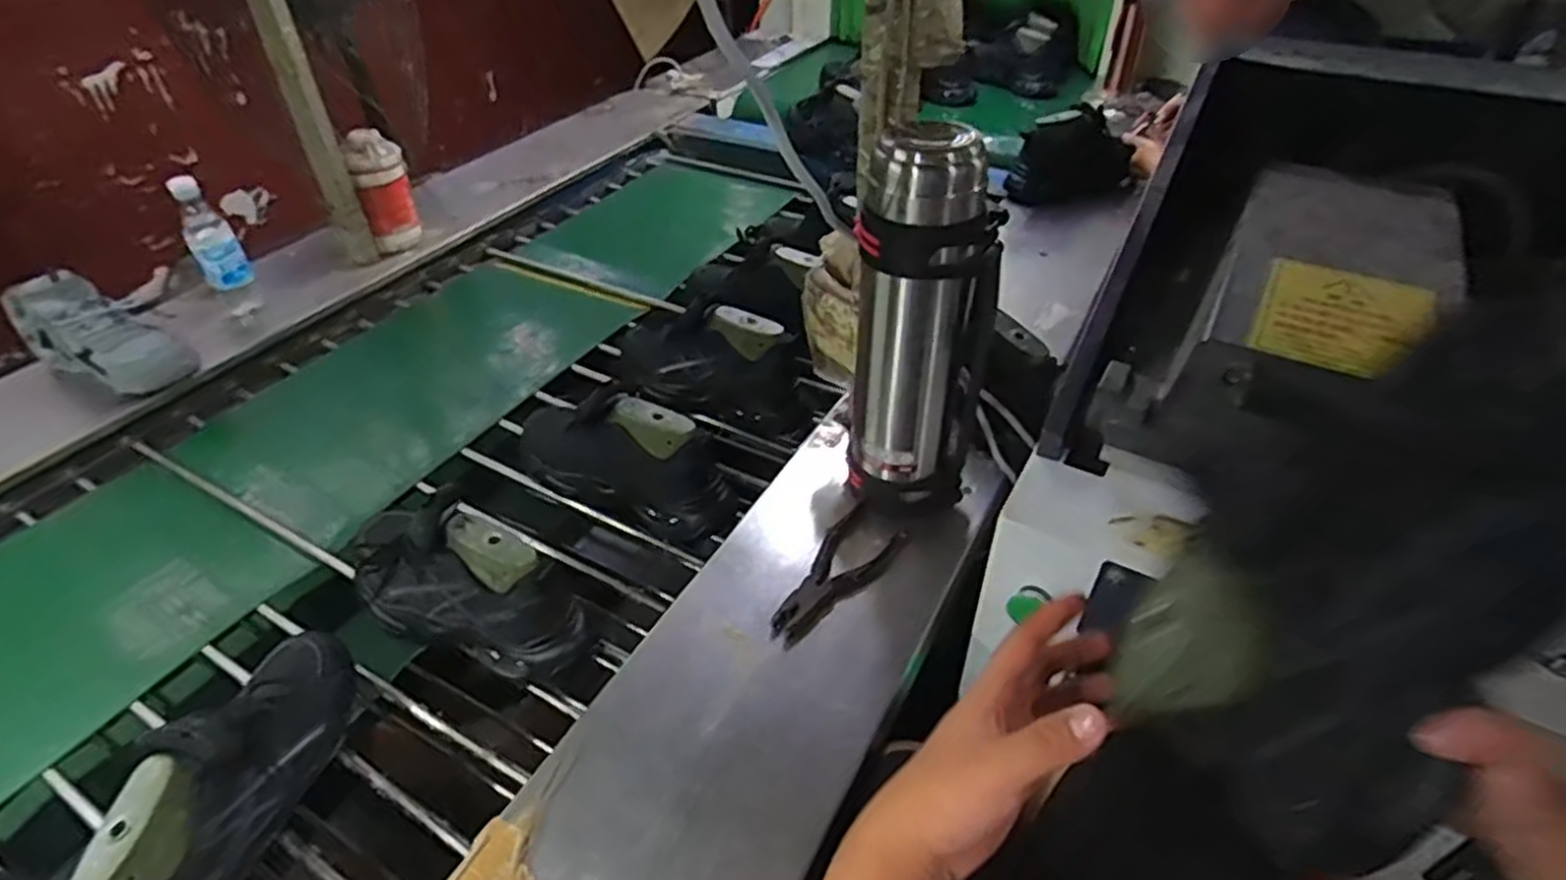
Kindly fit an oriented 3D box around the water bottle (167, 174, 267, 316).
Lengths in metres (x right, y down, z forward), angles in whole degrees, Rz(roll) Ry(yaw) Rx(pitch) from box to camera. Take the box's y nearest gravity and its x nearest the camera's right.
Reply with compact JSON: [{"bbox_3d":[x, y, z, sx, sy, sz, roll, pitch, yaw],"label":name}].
[{"bbox_3d":[-0.833,-0.279,1.161,0.064,0.198,0.056,-26,47,-26],"label":"water bottle"}]

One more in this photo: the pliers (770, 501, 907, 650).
[{"bbox_3d":[0.052,0.134,0.813,0.081,0.019,0.192,23,47,30],"label":"pliers"}]

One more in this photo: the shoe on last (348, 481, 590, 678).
[{"bbox_3d":[-0.313,0.135,0.767,0.237,0.147,0.090,11,42,19],"label":"shoe on last"}]

